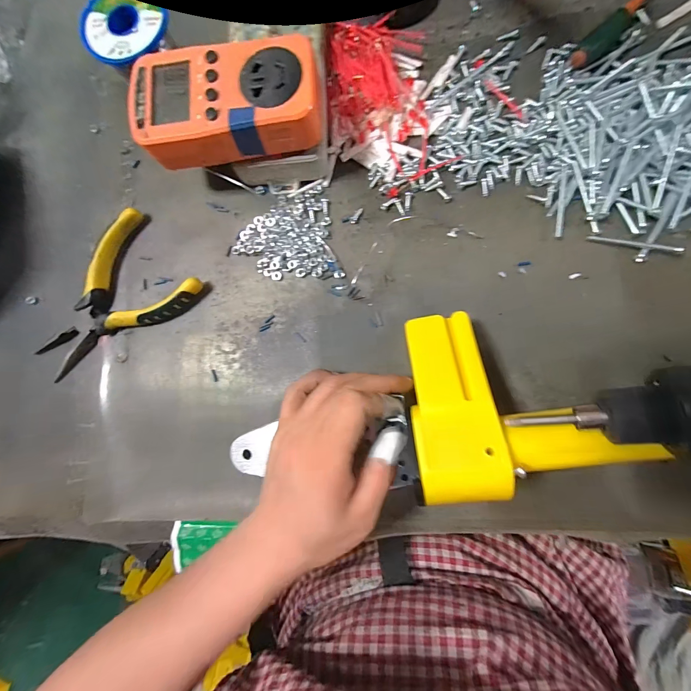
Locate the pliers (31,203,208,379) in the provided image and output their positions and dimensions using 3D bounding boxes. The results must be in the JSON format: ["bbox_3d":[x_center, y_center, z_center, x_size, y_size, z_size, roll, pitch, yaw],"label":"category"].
[{"bbox_3d":[-0.199,-0.032,0.266,0.141,0.020,0.091,-44,82,1],"label":"pliers"}]

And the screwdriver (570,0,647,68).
[{"bbox_3d":[0.226,-0.260,0.242,0.135,0.013,0.019,-43,82,1],"label":"screwdriver"}]

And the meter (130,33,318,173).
[{"bbox_3d":[-0.080,-0.166,0.221,0.125,0.032,0.065,-1,85,6],"label":"meter"}]

